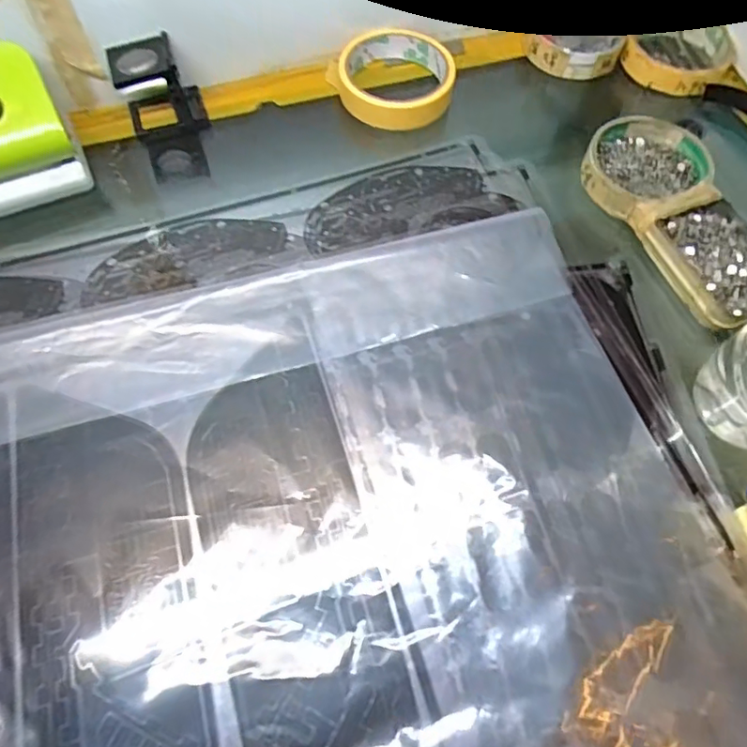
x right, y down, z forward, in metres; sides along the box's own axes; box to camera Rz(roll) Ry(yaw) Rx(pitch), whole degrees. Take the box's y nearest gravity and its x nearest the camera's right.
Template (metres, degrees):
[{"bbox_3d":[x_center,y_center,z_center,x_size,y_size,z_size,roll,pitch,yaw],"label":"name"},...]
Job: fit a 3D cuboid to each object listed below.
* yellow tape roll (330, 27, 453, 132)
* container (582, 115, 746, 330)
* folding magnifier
[{"bbox_3d":[0.020,-0.233,0.430,0.090,0.028,0.090,1,63,-1],"label":"yellow tape roll"},{"bbox_3d":[0.209,-0.110,0.375,0.084,0.020,0.168,-17,65,-10],"label":"container"},{"bbox_3d":[-0.156,-0.196,0.426,0.053,0.108,0.033,-16,65,-10],"label":"folding magnifier"}]

